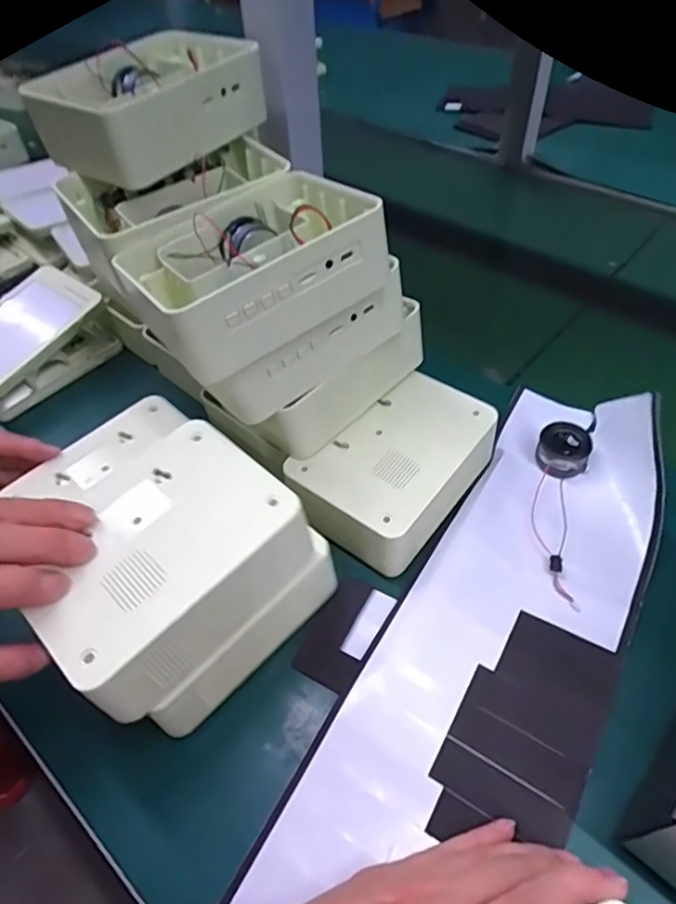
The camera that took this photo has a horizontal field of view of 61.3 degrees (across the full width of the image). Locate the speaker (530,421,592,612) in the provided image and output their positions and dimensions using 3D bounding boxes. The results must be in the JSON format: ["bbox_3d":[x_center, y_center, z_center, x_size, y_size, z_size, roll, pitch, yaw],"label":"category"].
[{"bbox_3d":[0.162,0.037,0.417,0.039,0.022,0.142,13,51,14],"label":"speaker"}]

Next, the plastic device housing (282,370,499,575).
[{"bbox_3d":[0.042,0.012,0.427,0.094,0.053,0.150,31,58,27],"label":"plastic device housing"}]

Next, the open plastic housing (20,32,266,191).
[{"bbox_3d":[-0.133,-0.246,0.411,0.097,0.055,0.152,26,56,24],"label":"open plastic housing"}]

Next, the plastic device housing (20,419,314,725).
[{"bbox_3d":[-0.095,0.060,0.321,0.109,0.055,0.145,34,59,28],"label":"plastic device housing"}]

